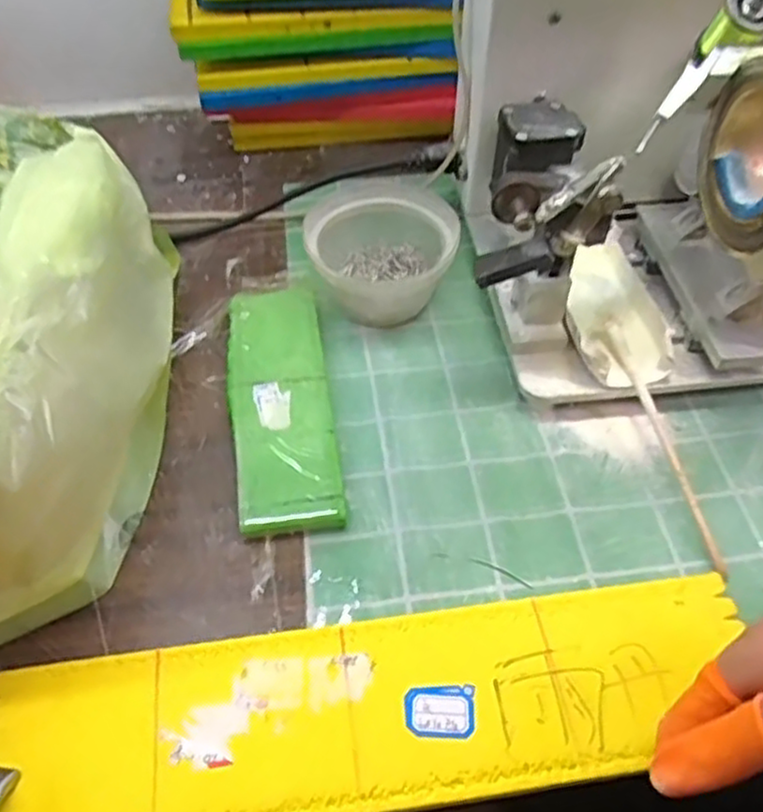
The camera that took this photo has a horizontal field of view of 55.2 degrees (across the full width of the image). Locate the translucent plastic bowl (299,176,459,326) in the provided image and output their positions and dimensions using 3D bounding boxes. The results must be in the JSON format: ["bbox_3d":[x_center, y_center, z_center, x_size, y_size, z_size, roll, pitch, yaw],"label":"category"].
[{"bbox_3d":[-0.001,-0.103,0.492,0.096,0.058,0.089,1,52,-1],"label":"translucent plastic bowl"}]

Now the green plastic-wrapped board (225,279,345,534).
[{"bbox_3d":[-0.061,-0.005,0.440,0.057,0.013,0.179,-7,53,-7],"label":"green plastic-wrapped board"}]

